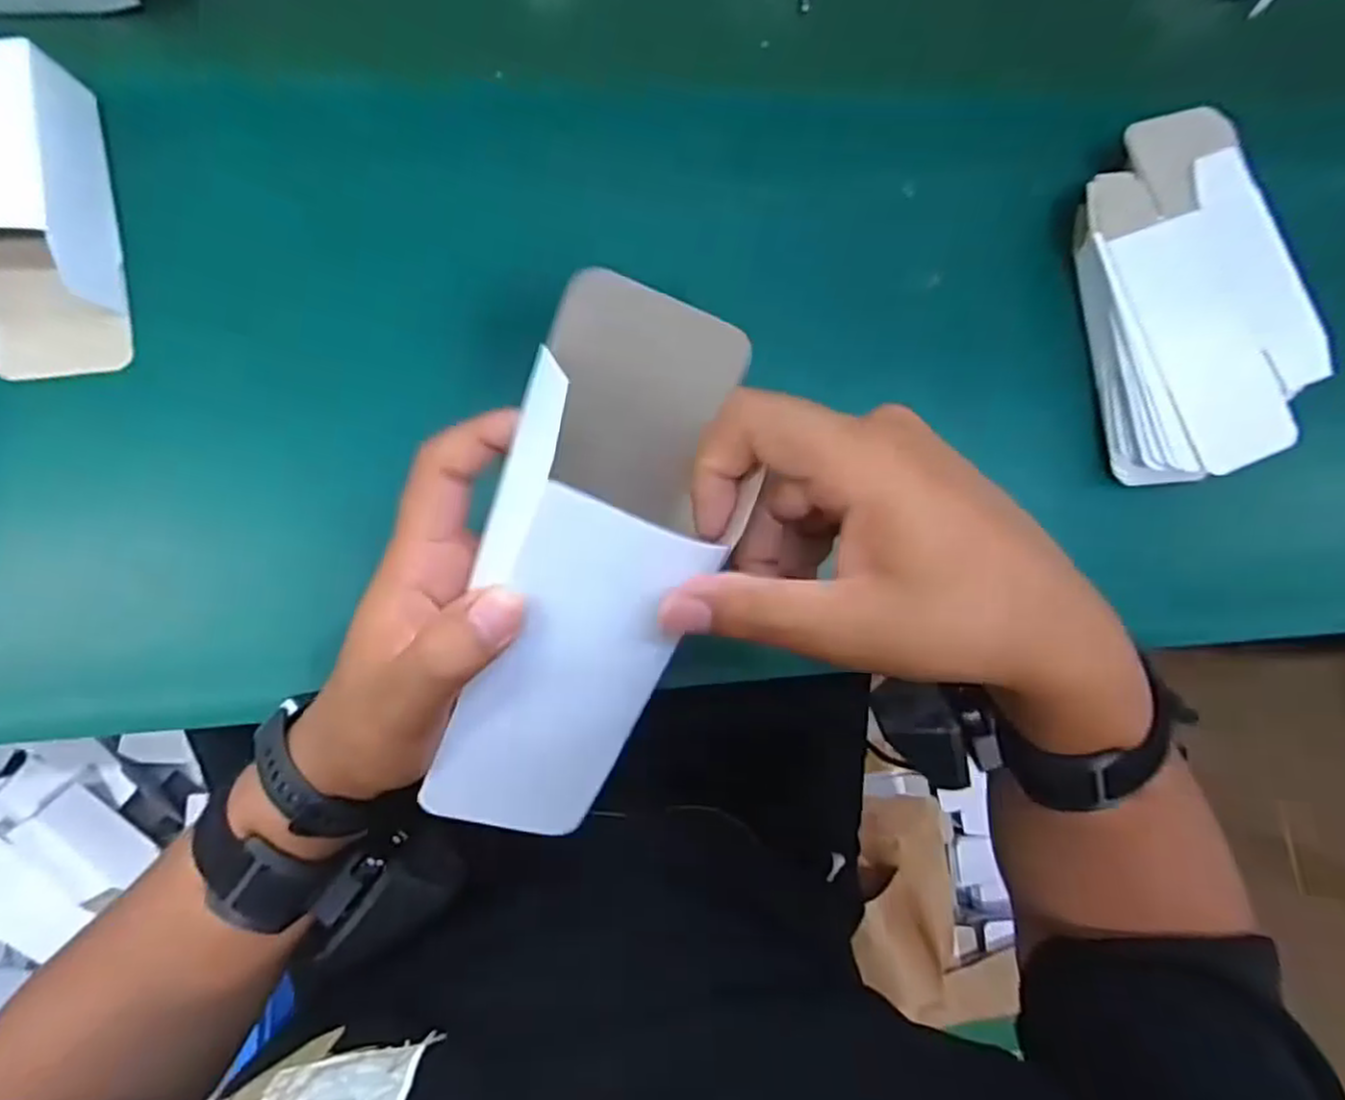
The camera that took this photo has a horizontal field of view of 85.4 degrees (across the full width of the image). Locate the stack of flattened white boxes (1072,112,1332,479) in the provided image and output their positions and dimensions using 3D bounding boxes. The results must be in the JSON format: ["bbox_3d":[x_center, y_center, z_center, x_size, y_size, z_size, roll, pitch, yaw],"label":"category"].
[{"bbox_3d":[0.304,-0.146,0.421,0.123,0.035,0.200,-10,84,-8],"label":"stack of flattened white boxes"}]

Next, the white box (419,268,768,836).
[{"bbox_3d":[-0.028,0.015,0.246,0.069,0.041,0.196,15,103,-5],"label":"white box"}]

